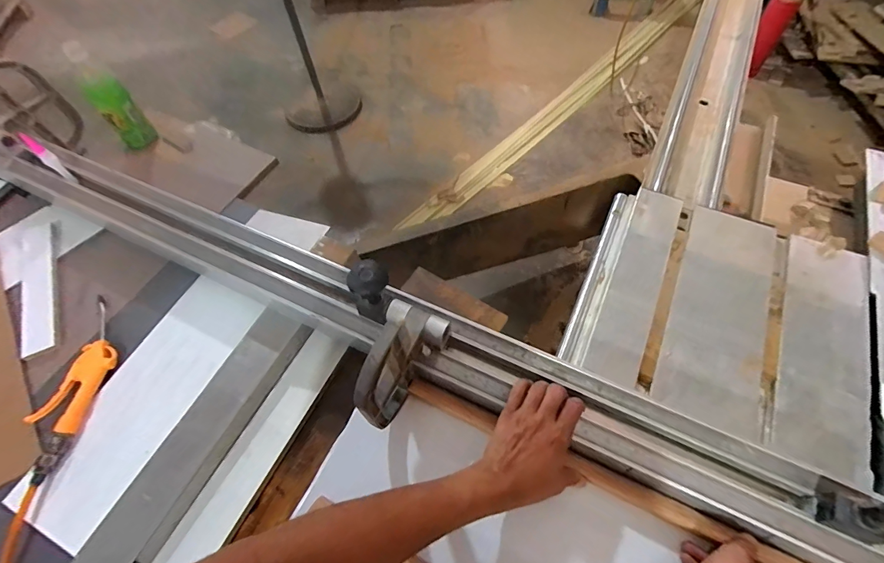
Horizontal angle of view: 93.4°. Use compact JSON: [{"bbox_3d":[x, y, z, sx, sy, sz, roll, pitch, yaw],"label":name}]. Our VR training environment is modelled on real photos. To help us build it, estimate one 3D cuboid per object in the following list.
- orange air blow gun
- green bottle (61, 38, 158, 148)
[{"bbox_3d":[-0.542,0.146,0.620,0.091,0.031,0.267,6,56,4],"label":"orange air blow gun"},{"bbox_3d":[-0.661,-0.363,0.832,0.070,0.201,0.077,-35,62,-21],"label":"green bottle"}]

